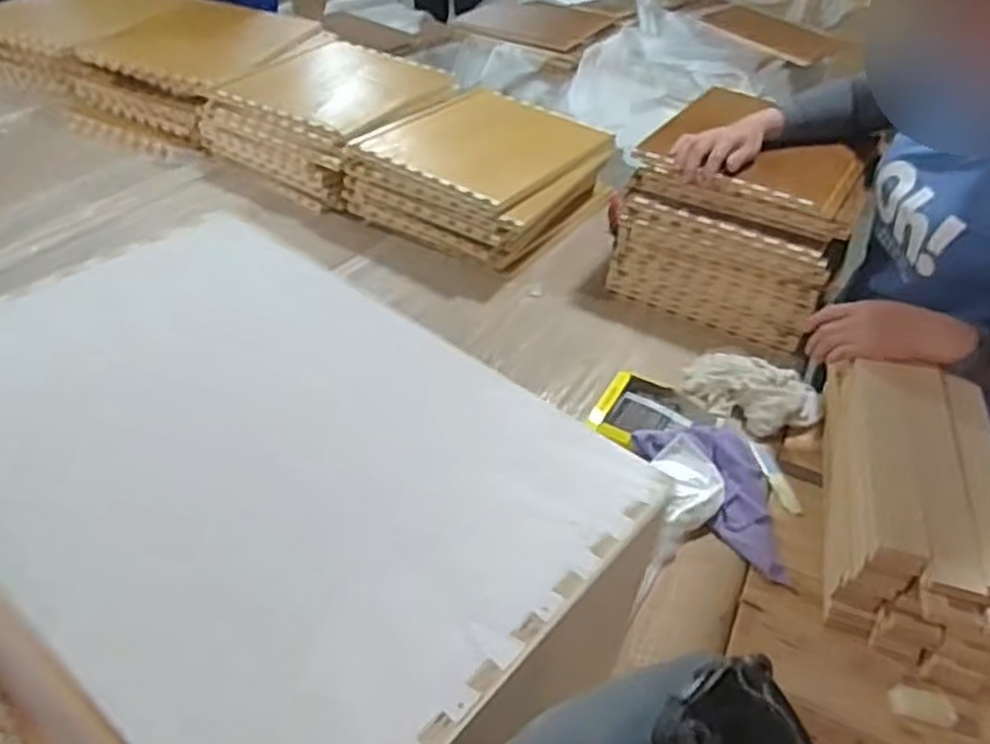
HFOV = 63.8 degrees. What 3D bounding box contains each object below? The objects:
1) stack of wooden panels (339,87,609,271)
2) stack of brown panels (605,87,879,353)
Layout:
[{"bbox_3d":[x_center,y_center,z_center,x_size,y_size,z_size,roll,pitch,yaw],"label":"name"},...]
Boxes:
[{"bbox_3d":[-0.026,-0.324,1.288,0.325,0.129,0.342,26,44,21],"label":"stack of wooden panels"},{"bbox_3d":[0.353,-0.218,1.146,0.301,0.197,0.261,23,43,19],"label":"stack of brown panels"}]

